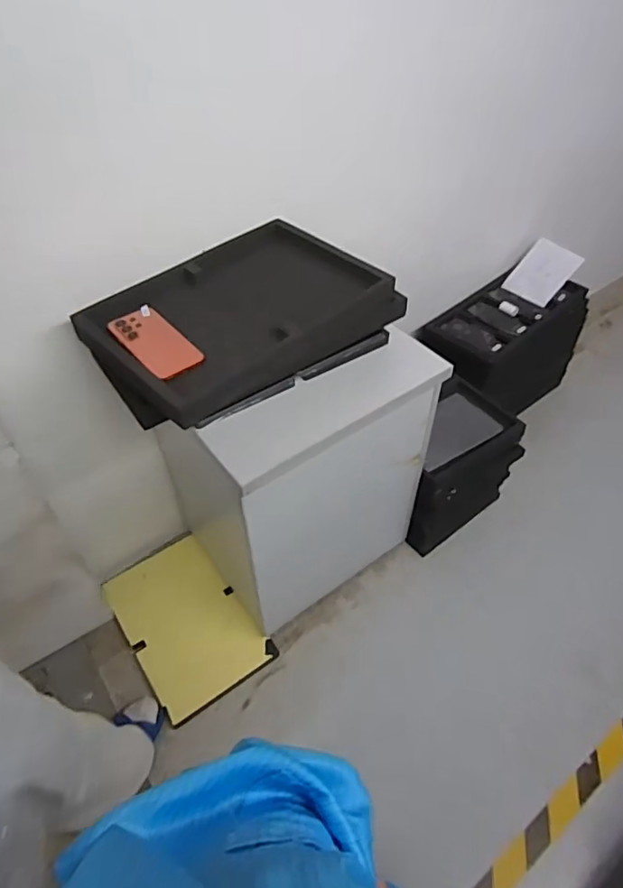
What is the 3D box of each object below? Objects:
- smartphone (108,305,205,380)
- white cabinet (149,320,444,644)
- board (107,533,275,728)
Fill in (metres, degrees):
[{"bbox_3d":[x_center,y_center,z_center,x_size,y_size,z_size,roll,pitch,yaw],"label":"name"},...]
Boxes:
[{"bbox_3d":[-0.232,-0.154,0.811,0.081,0.011,0.181,-32,55,-25],"label":"smartphone"},{"bbox_3d":[-0.039,0.048,1.204,0.435,0.610,0.396,-29,54,-23],"label":"white cabinet"},{"bbox_3d":[-0.302,0.422,1.296,0.257,0.026,0.393,-33,60,-19],"label":"board"}]

